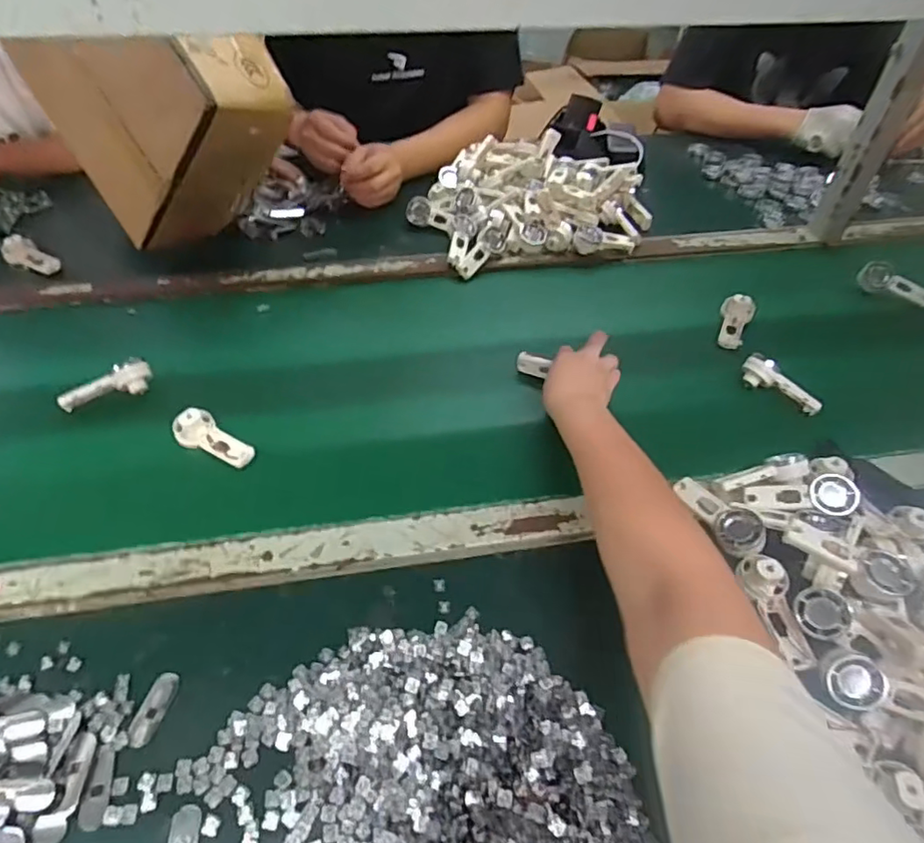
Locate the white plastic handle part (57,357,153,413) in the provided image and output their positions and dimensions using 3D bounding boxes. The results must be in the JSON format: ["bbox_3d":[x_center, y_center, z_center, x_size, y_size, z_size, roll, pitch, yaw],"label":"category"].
[{"bbox_3d":[-0.392,-0.038,0.652,0.094,0.029,0.027,-27,53,-27],"label":"white plastic handle part"}]

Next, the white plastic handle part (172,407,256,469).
[{"bbox_3d":[-0.258,0.019,0.614,0.090,0.031,0.038,26,50,21],"label":"white plastic handle part"}]

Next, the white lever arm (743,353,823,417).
[{"bbox_3d":[0.374,-0.042,0.694,0.023,0.037,0.096,-32,55,-29],"label":"white lever arm"}]

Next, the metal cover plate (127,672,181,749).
[{"bbox_3d":[-0.232,0.216,0.444,0.019,0.004,0.052,12,46,8],"label":"metal cover plate"}]

